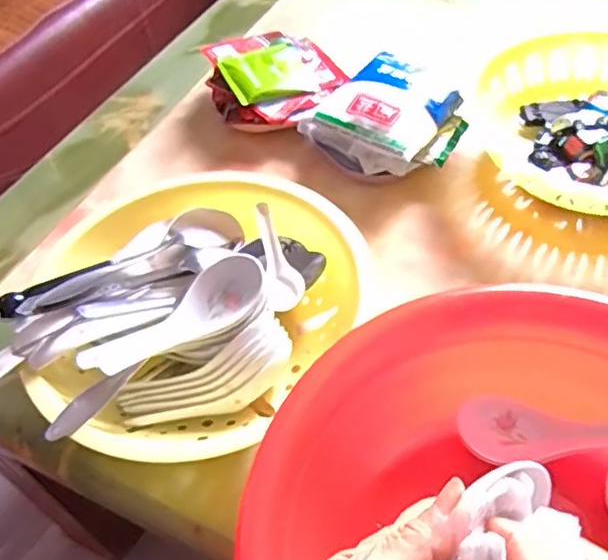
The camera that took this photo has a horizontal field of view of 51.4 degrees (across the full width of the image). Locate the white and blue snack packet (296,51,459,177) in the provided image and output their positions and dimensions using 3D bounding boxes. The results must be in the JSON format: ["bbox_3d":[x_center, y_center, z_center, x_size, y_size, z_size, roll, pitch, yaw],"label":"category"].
[{"bbox_3d":[0.081,-0.155,0.615,0.119,0.061,0.129,32,60,28],"label":"white and blue snack packet"}]

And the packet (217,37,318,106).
[{"bbox_3d":[-0.038,-0.219,0.664,0.093,0.021,0.083,-23,52,-13],"label":"packet"}]

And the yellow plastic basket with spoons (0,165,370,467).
[{"bbox_3d":[-0.089,0.016,0.483,0.222,0.076,0.264,27,57,25],"label":"yellow plastic basket with spoons"}]

